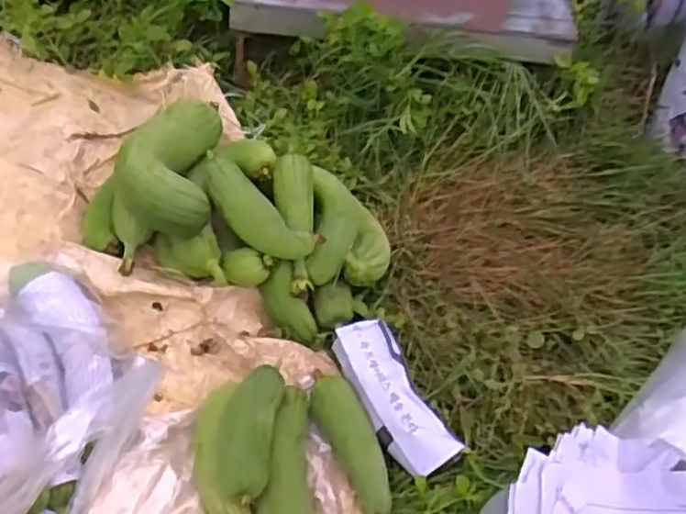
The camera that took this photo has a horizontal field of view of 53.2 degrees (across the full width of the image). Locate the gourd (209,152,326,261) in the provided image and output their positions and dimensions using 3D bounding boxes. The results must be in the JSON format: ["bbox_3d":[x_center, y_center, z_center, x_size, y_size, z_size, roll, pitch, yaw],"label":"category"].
[{"bbox_3d":[-0.102,-0.052,0.781,0.159,0.041,0.056,42,60,5],"label":"gourd"}]

